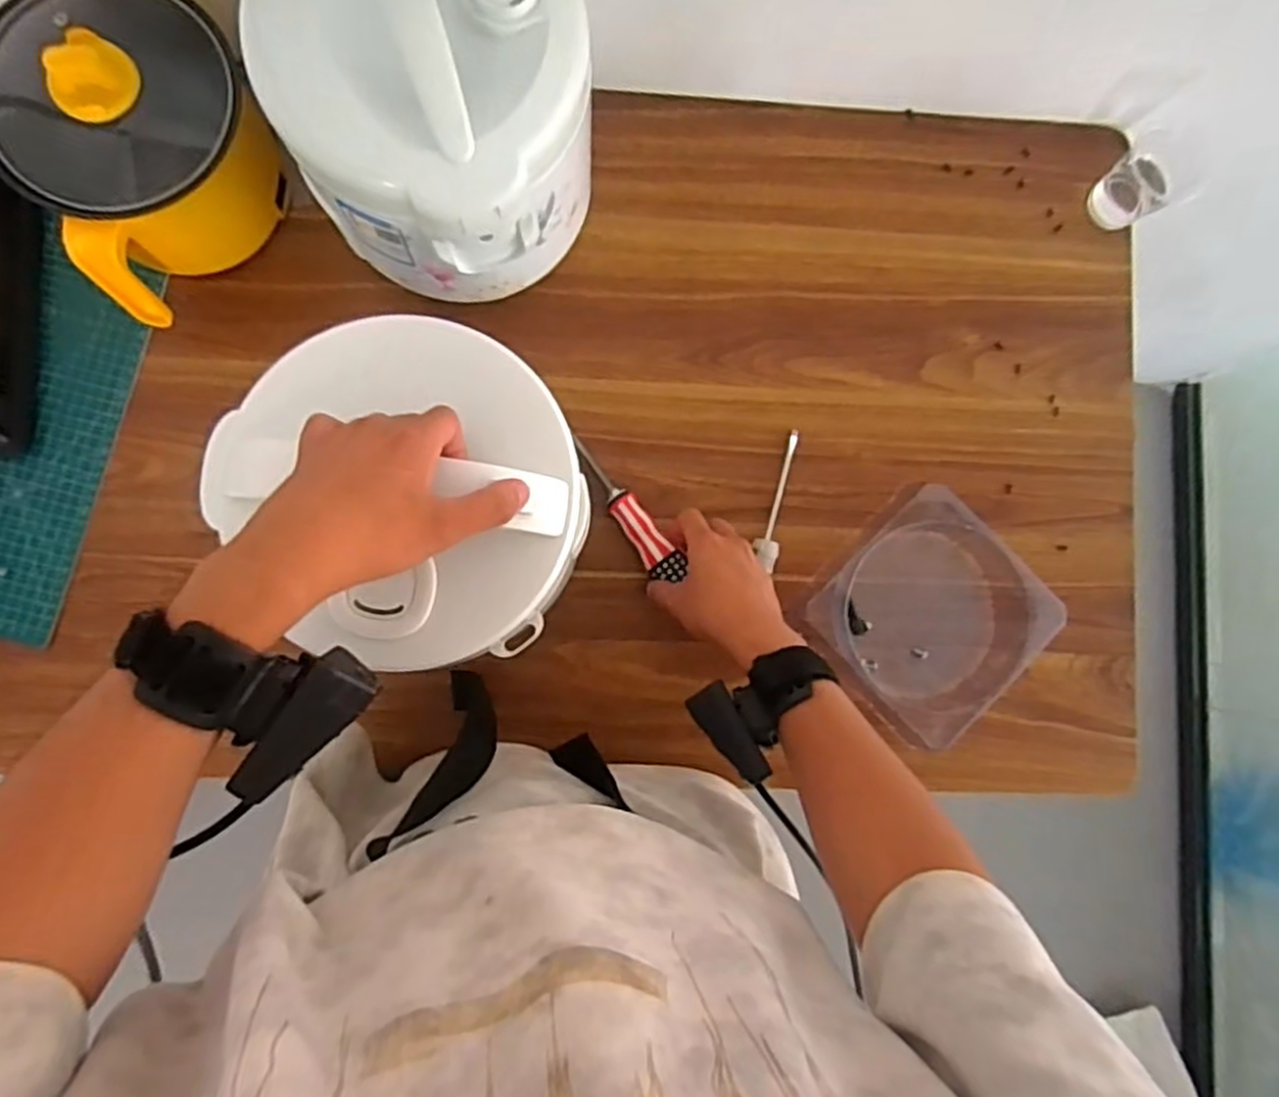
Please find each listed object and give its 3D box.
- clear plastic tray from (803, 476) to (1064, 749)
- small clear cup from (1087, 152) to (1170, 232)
[{"bbox_3d":[0.244,0.057,0.632,0.170,0.046,0.164,-44,92,-6],"label":"clear plastic tray"},{"bbox_3d":[0.443,-0.321,0.683,0.054,0.046,0.048,-26,90,-6],"label":"small clear cup"}]

